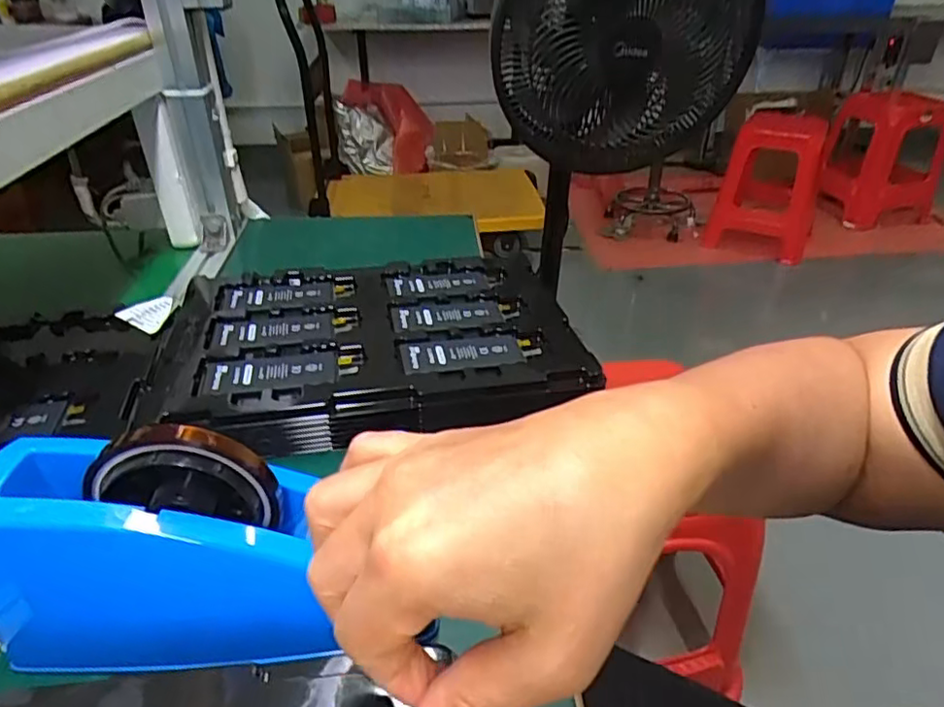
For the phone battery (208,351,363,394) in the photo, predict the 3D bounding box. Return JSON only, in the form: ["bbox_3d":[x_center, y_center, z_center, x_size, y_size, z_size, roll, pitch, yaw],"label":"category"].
[{"bbox_3d":[-0.143,0.013,0.473,0.110,0.004,0.043,-6,33,-12],"label":"phone battery"}]

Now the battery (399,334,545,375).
[{"bbox_3d":[-0.001,-0.001,0.501,0.107,0.005,0.042,-7,34,-10],"label":"battery"}]

